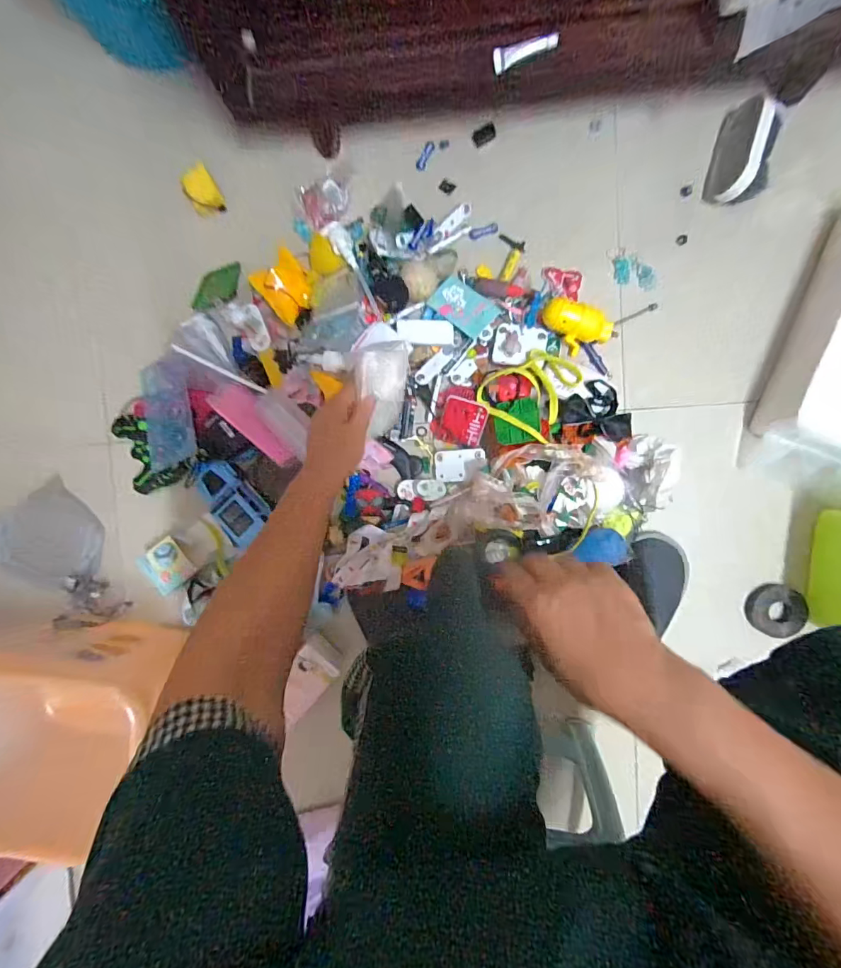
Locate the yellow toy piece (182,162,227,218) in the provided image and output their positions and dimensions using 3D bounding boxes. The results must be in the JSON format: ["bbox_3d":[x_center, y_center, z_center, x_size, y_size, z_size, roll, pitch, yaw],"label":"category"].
[{"bbox_3d":[-0.337,-0.450,0.673,0.048,0.022,0.063,-41,127,-18],"label":"yellow toy piece"}]

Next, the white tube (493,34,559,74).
[{"bbox_3d":[0.127,-0.522,0.527,0.075,0.018,0.020,-8,93,5],"label":"white tube"}]

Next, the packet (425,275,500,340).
[{"bbox_3d":[0.062,-0.259,0.632,0.093,0.011,0.058,38,96,1],"label":"packet"}]

